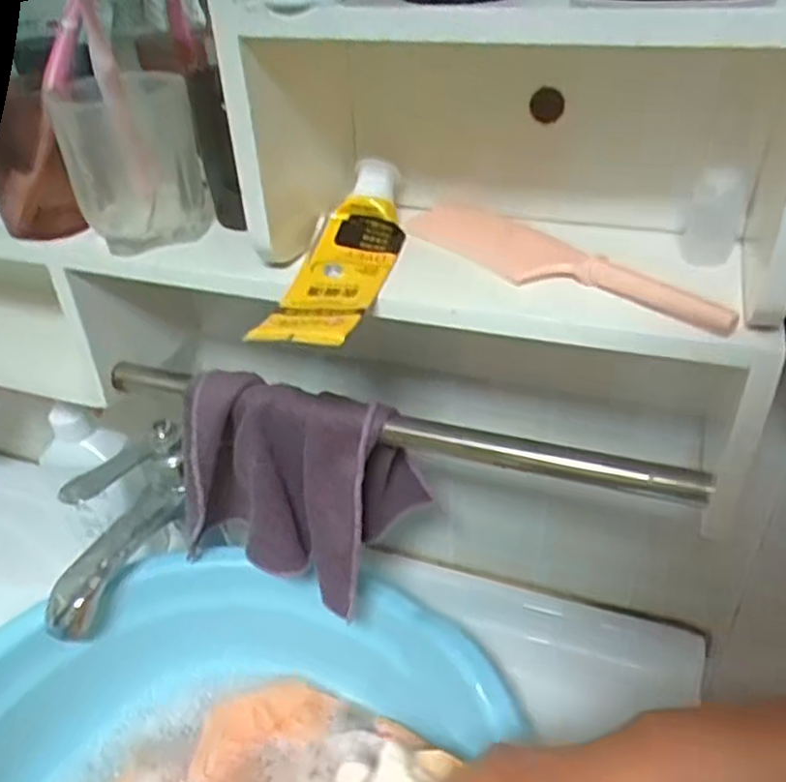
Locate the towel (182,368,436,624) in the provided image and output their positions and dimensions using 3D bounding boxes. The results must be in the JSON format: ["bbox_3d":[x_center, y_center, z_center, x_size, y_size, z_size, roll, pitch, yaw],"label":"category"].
[{"bbox_3d":[-0.065,0.061,0.477,0.159,0.129,0.058,7,37,13],"label":"towel"}]

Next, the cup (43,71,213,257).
[{"bbox_3d":[-0.150,-0.132,0.420,0.066,0.092,0.060,-2,36,1],"label":"cup"}]

